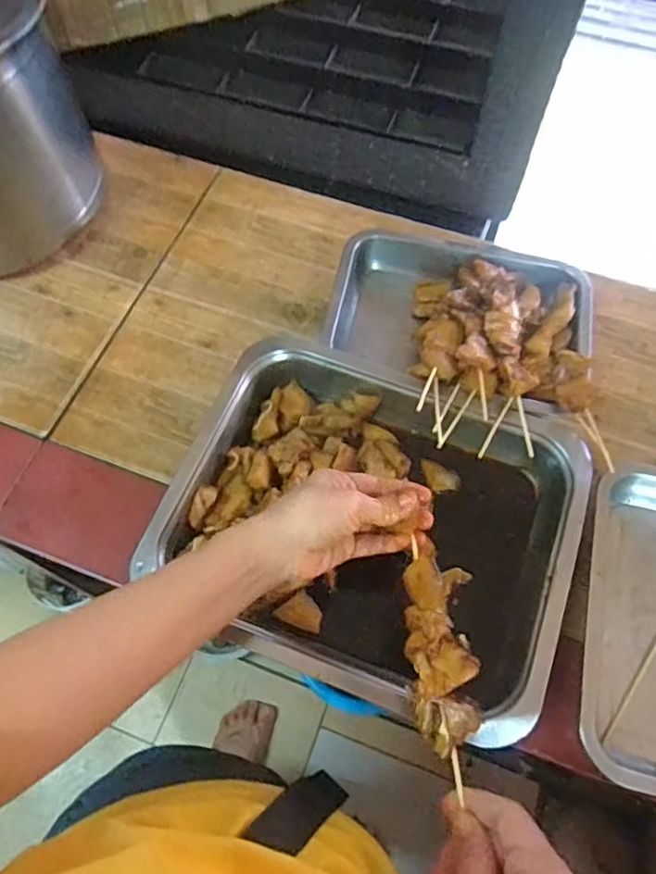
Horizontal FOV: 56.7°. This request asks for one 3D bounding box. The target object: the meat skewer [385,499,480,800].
[{"bbox_3d":[0.077,0.145,0.412,0.043,0.019,0.152,-2,63,-1],"label":"meat skewer"}]

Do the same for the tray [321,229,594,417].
[{"bbox_3d":[0.133,-0.126,0.616,0.259,0.071,0.196,18,66,8],"label":"tray"}]

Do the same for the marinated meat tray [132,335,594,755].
[{"bbox_3d":[0.039,0.066,0.535,0.333,0.054,0.286,20,66,9],"label":"marinated meat tray"}]

